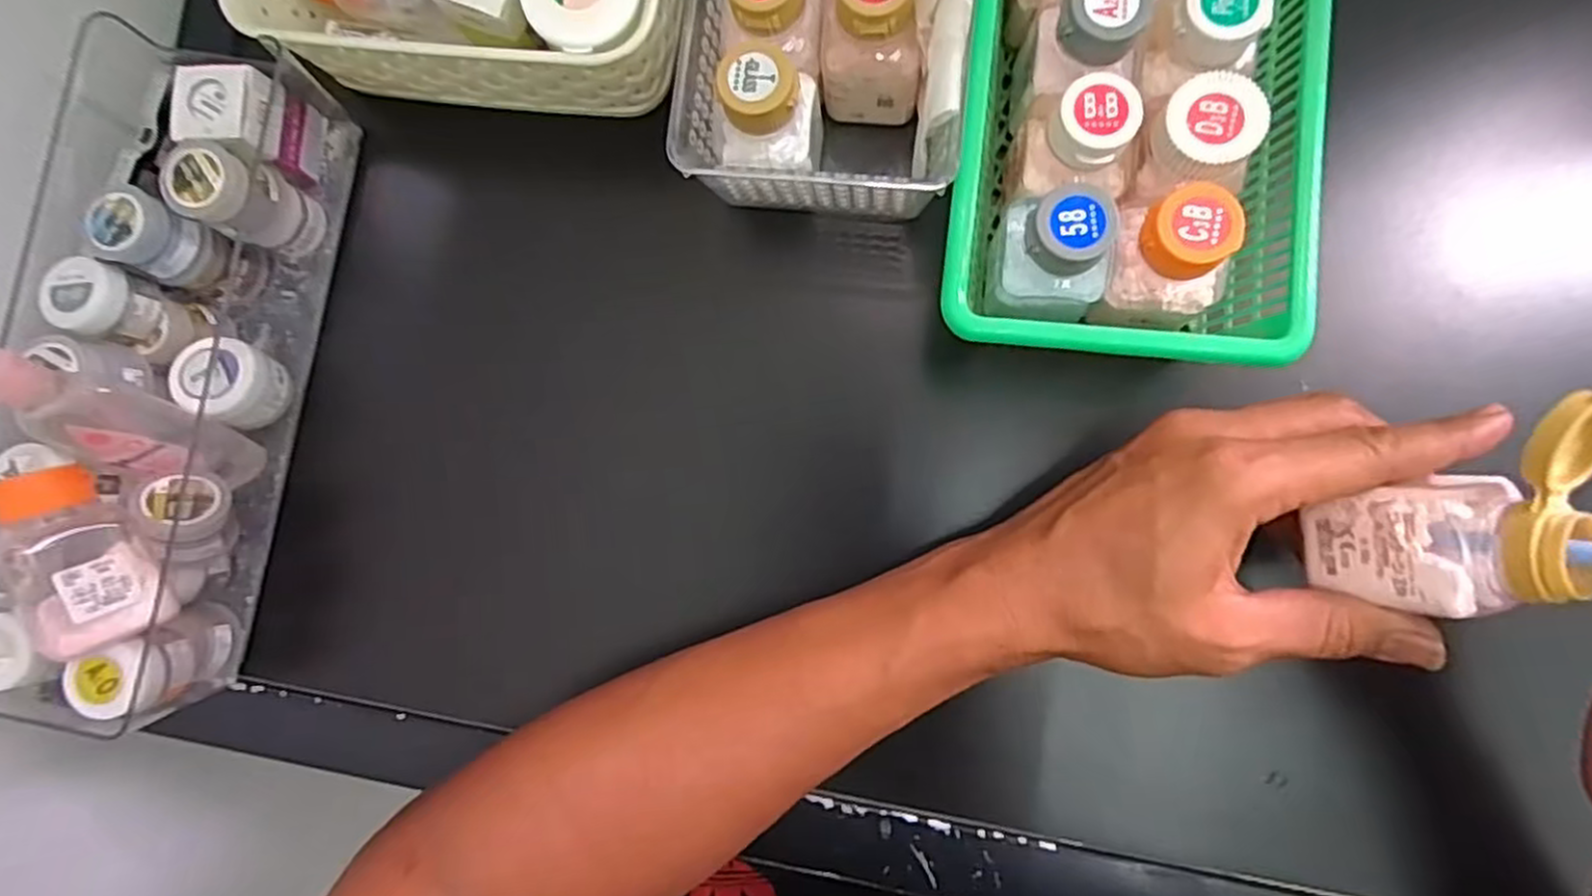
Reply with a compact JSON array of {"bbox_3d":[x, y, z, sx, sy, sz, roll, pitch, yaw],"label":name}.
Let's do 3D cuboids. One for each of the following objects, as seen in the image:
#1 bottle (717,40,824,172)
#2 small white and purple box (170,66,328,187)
[{"bbox_3d":[-0.010,-0.135,0.306,0.035,0.068,0.035,4,86,5],"label":"bottle"},{"bbox_3d":[-0.254,-0.149,0.346,0.037,0.050,0.040,6,86,5],"label":"small white and purple box"}]

